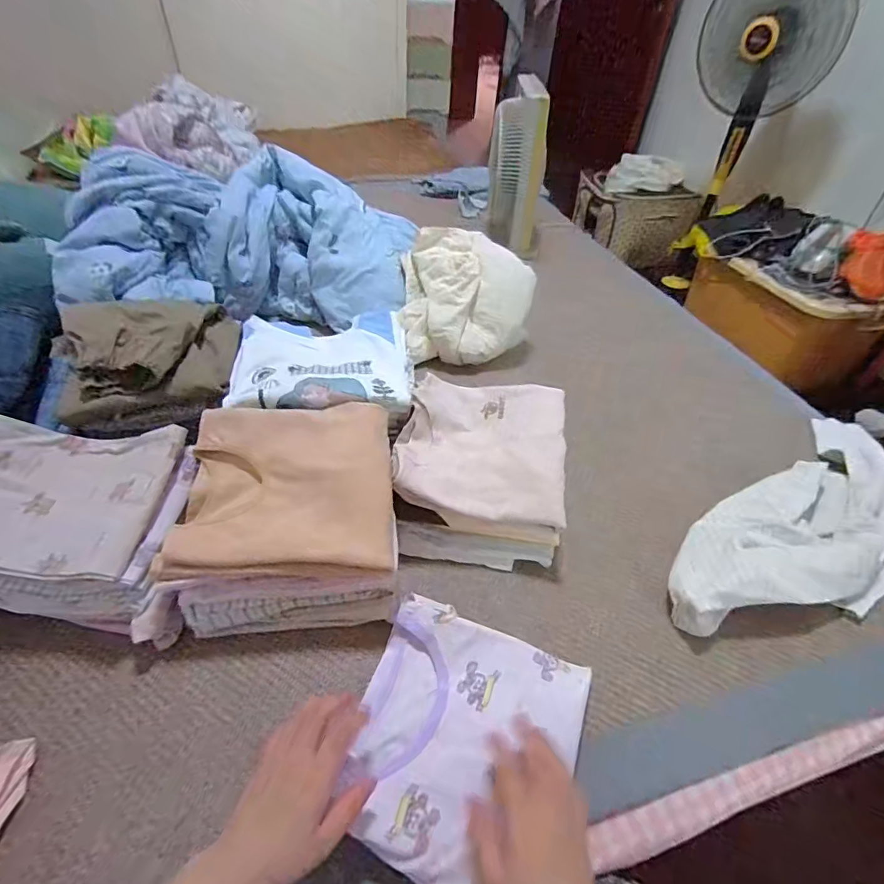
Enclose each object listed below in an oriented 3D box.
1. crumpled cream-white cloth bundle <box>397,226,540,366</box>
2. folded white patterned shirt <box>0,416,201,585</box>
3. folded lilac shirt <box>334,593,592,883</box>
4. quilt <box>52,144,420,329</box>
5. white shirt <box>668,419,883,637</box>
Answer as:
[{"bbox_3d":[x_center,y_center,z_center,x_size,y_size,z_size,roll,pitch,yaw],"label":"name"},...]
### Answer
[{"bbox_3d":[0.043,-0.297,0.946,0.242,0.163,0.241,-4,45,-9],"label":"crumpled cream-white cloth bundle"},{"bbox_3d":[-0.428,0.055,0.525,0.243,0.074,0.175,4,44,-1],"label":"folded white patterned shirt"},{"bbox_3d":[0.017,0.275,0.449,0.206,0.022,0.214,20,46,15],"label":"folded lilac shirt"},{"bbox_3d":[-0.405,-0.416,0.980,0.628,0.234,0.346,-10,46,-15],"label":"quilt"},{"bbox_3d":[0.510,0.116,0.651,0.535,0.069,0.194,-24,51,-27],"label":"white shirt"}]

